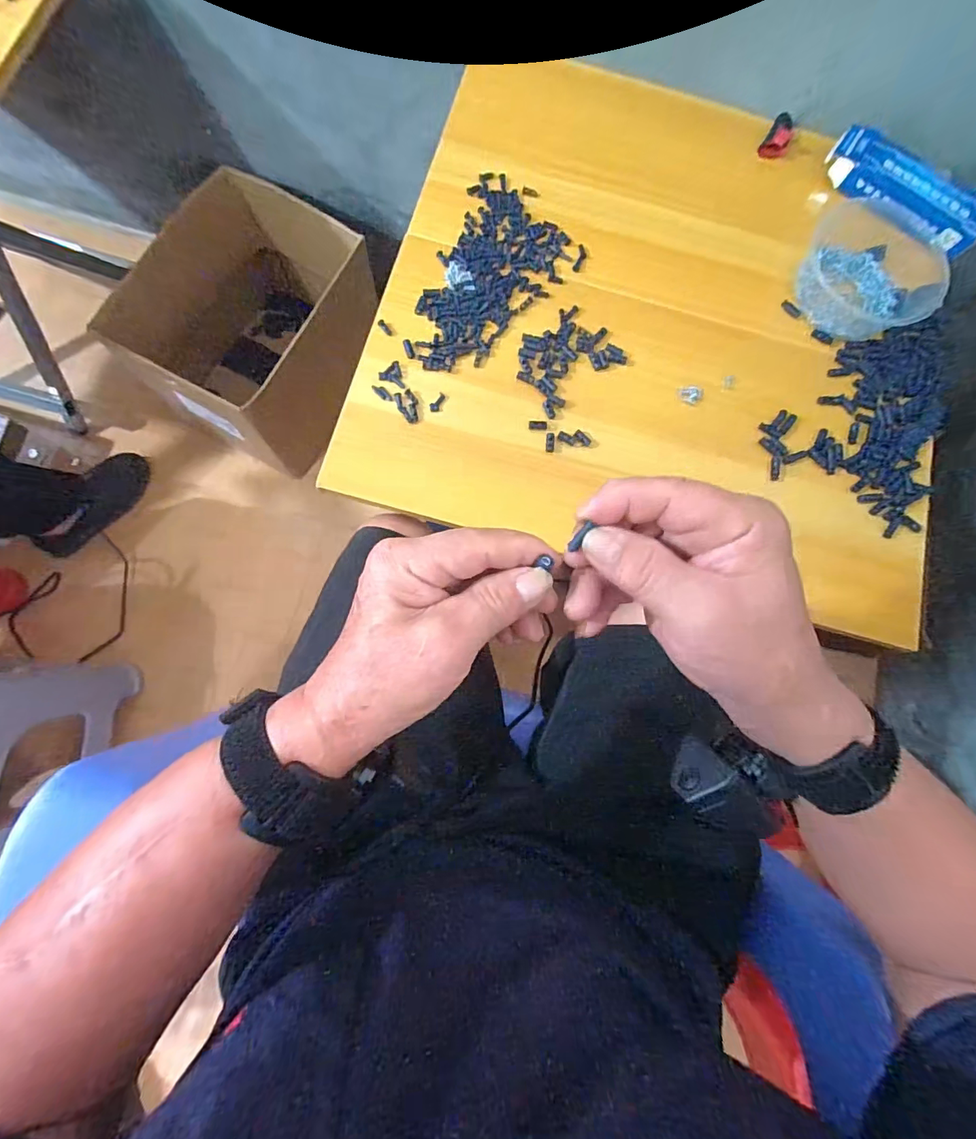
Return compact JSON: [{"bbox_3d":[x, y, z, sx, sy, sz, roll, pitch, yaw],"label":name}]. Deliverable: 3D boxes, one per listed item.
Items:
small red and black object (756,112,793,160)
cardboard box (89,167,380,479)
[{"bbox_3d":[0.327,-0.484,0.545,0.028,0.039,0.021,33,79,2],"label":"small red and black object"},{"bbox_3d":[-0.401,-0.437,0.874,0.309,0.241,0.382,28,79,1],"label":"cardboard box"}]

